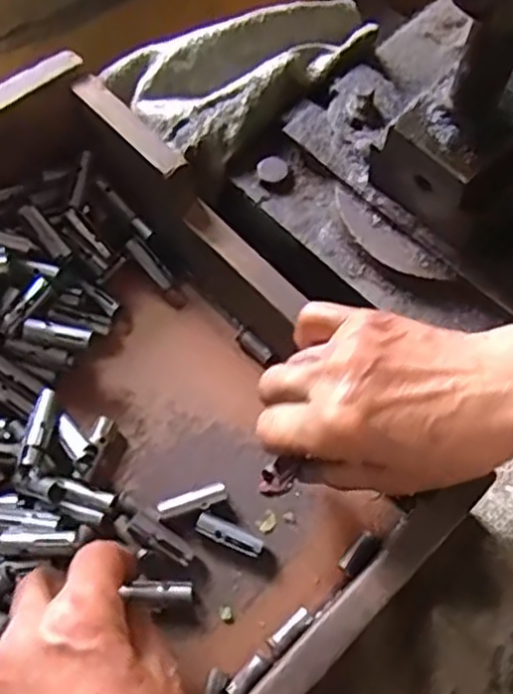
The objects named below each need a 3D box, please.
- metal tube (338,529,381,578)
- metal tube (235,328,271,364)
[{"bbox_3d":[0.054,0.109,0.368,0.012,0.010,0.024,36,72,15],"label":"metal tube"},{"bbox_3d":[-0.001,-0.001,0.414,0.024,0.006,0.010,40,73,16],"label":"metal tube"}]

